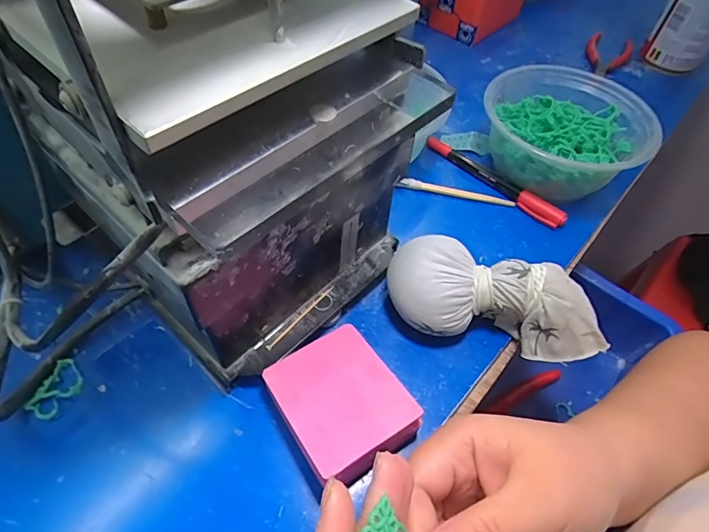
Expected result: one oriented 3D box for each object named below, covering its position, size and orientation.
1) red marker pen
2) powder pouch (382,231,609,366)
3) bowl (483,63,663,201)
[{"bbox_3d":[0.120,-0.076,0.384,0.012,0.015,0.137,-37,64,-27],"label":"red marker pen"},{"bbox_3d":[0.094,0.025,0.292,0.146,0.046,0.059,12,54,5],"label":"powder pouch"},{"bbox_3d":[0.175,-0.109,0.384,0.129,0.065,0.132,2,53,-3],"label":"bowl"}]

